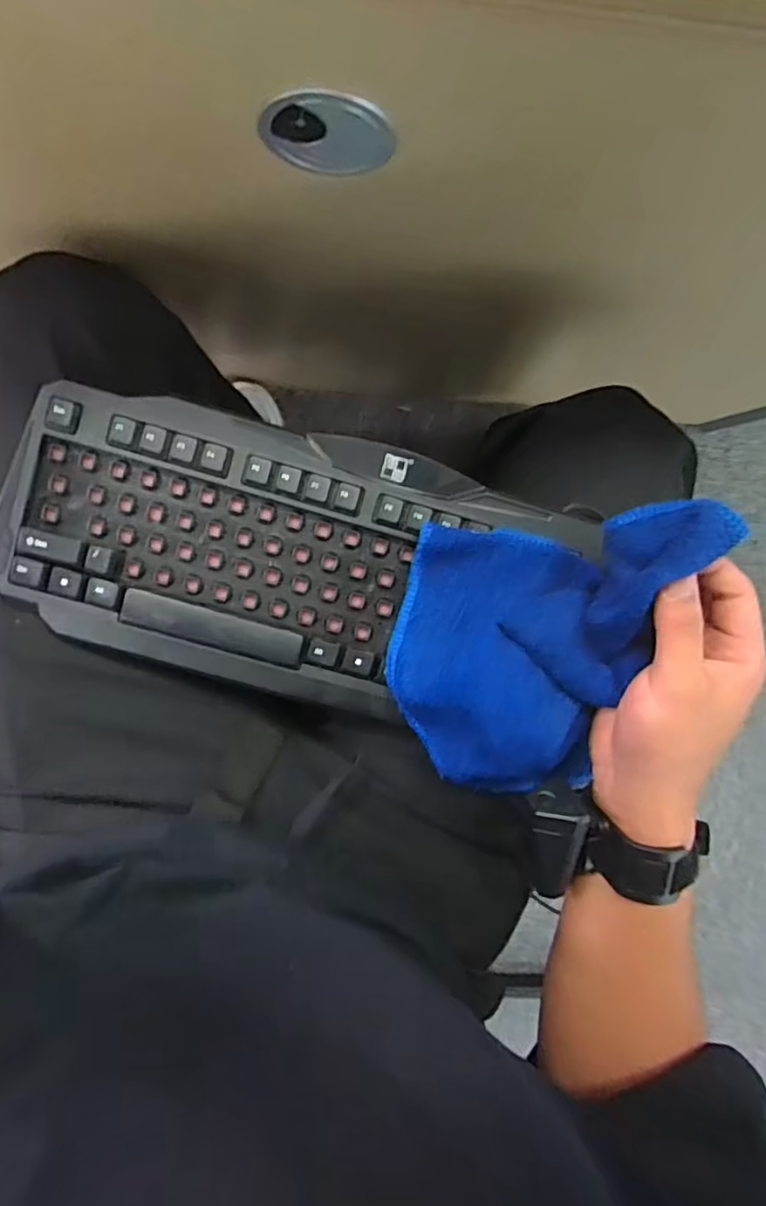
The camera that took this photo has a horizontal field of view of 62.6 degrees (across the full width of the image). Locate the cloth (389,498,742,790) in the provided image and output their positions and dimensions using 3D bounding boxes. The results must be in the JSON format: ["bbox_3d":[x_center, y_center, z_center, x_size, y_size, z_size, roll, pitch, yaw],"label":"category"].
[{"bbox_3d":[0.095,0.032,0.366,0.186,0.049,0.158,0,95,33],"label":"cloth"}]

